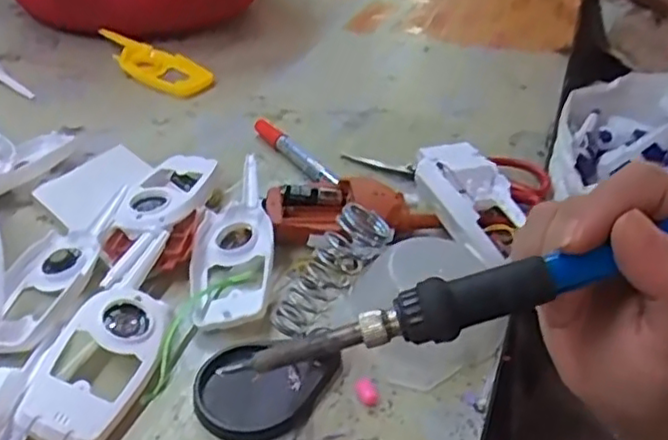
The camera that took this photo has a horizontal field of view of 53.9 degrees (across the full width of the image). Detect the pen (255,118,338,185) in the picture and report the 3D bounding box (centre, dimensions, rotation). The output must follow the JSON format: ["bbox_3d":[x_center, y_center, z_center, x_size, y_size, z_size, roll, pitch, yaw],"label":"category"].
[{"bbox_3d":[-0.037,-0.061,0.606,0.014,0.019,0.131,-21,43,-29],"label":"pen"}]

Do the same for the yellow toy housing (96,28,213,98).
[{"bbox_3d":[-0.203,-0.179,0.734,0.068,0.024,0.146,-28,47,-35],"label":"yellow toy housing"}]

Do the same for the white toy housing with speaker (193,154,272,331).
[{"bbox_3d":[-0.073,0.014,0.489,0.058,0.033,0.165,2,37,-3],"label":"white toy housing with speaker"}]

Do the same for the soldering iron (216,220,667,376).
[{"bbox_3d":[0.062,0.024,0.230,0.206,0.016,0.015,-17,38,5],"label":"soldering iron"}]

